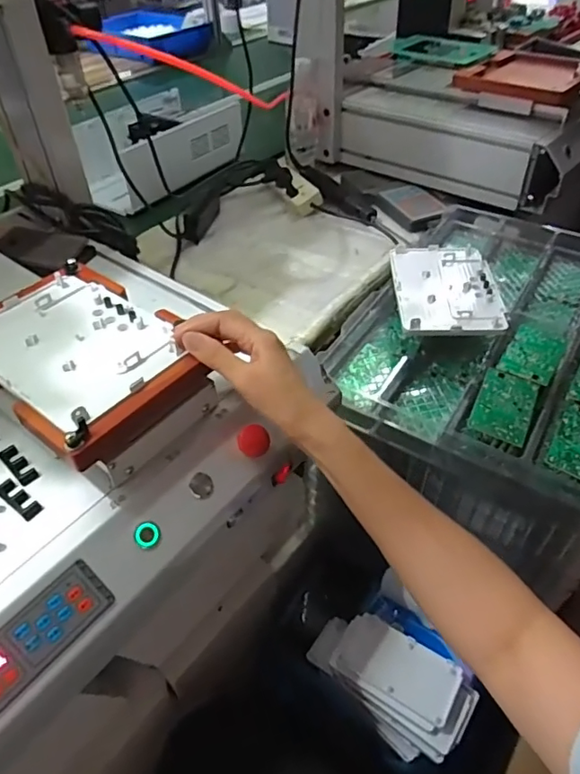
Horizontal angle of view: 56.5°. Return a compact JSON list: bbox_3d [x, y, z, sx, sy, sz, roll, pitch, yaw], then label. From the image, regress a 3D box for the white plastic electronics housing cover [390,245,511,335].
[{"bbox_3d":[0.210,-0.137,0.735,0.129,0.011,0.189,-5,47,5],"label":"white plastic electronics housing cover"}]

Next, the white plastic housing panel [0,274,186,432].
[{"bbox_3d":[-0.191,-0.041,0.474,0.177,0.011,0.129,28,52,27],"label":"white plastic housing panel"}]

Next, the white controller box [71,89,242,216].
[{"bbox_3d":[-0.280,-0.518,1.178,0.200,0.137,0.331,27,52,26],"label":"white controller box"}]

